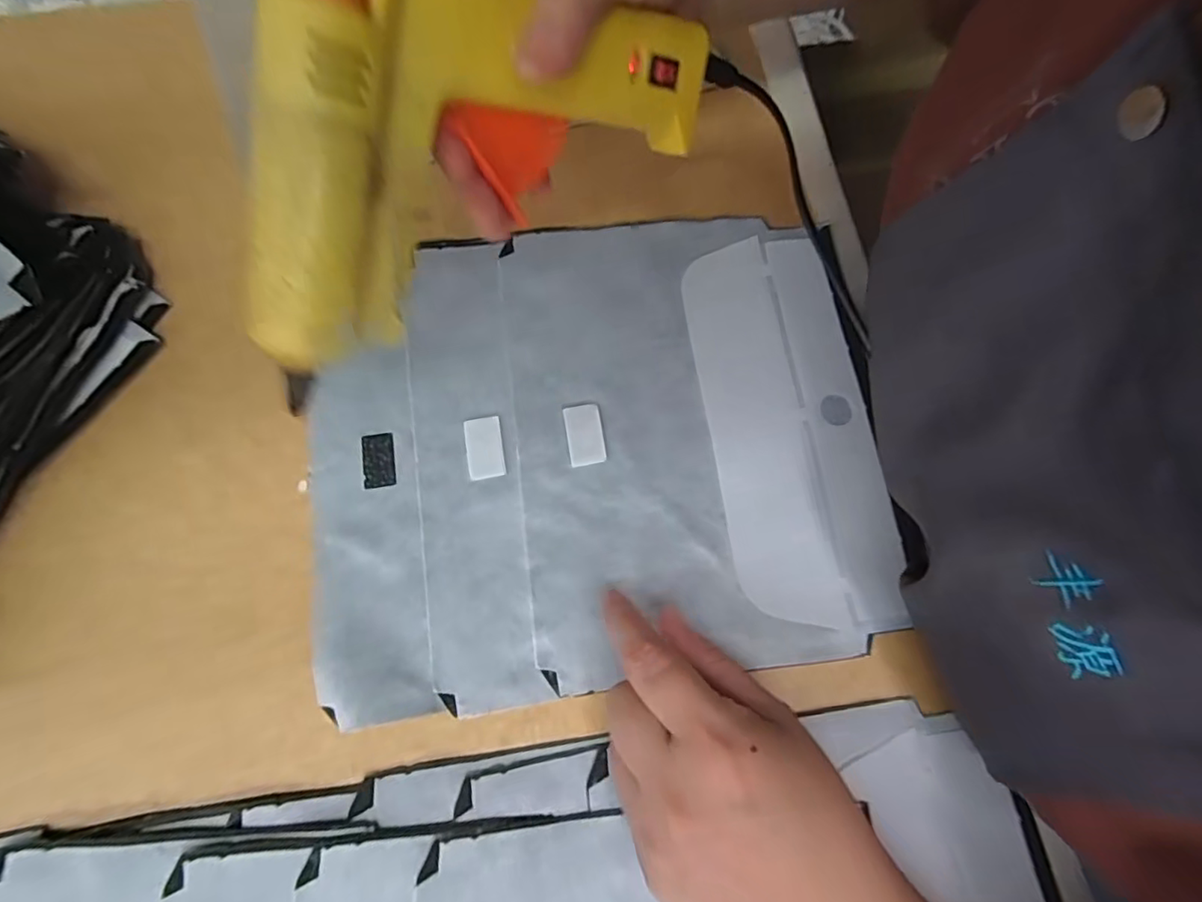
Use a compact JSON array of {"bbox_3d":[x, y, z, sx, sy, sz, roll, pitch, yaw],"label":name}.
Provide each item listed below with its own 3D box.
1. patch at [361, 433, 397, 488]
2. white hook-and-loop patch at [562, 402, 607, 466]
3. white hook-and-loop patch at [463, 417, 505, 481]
[{"bbox_3d":[-0.117,0.005,0.310,0.016,0.005,0.028,-7,74,-5],"label":"patch"},{"bbox_3d":[-0.009,-0.009,0.312,0.019,0.004,0.032,-9,74,-5],"label":"white hook-and-loop patch"},{"bbox_3d":[-0.061,-0.002,0.311,0.019,0.005,0.032,-9,74,-5],"label":"white hook-and-loop patch"}]

